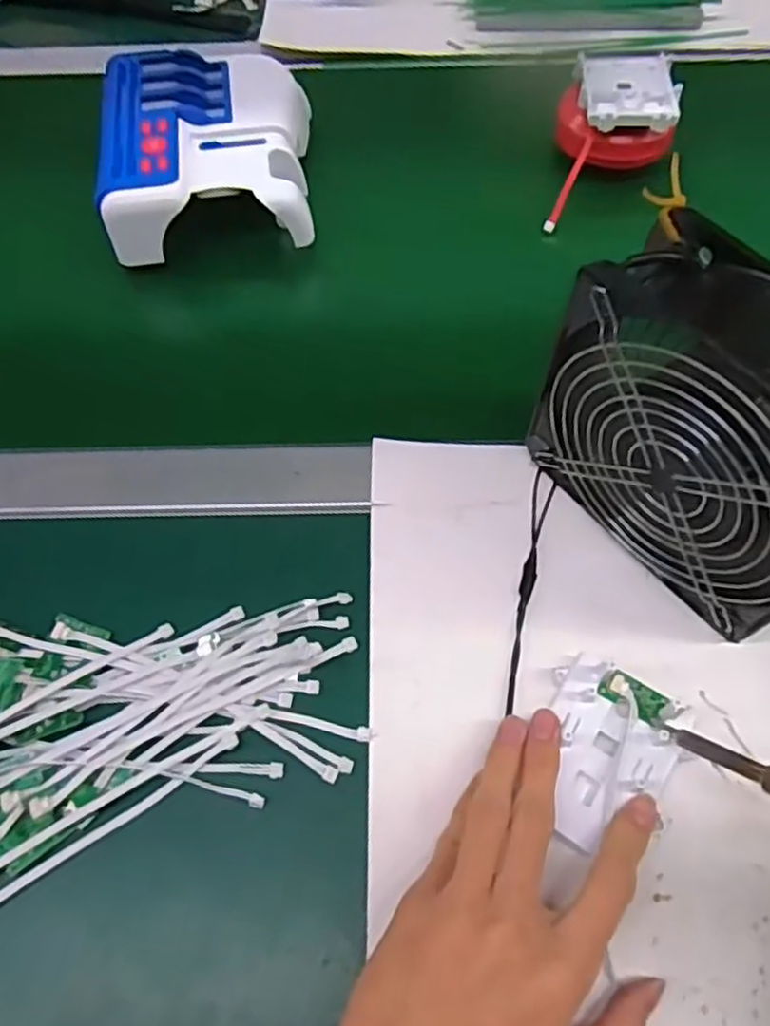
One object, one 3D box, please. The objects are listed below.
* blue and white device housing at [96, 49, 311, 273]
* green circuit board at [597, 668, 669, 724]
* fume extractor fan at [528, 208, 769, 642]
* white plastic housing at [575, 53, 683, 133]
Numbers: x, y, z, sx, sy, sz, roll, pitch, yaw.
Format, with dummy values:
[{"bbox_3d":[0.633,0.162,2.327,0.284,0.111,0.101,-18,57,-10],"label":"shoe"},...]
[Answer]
[{"bbox_3d":[-0.121,-0.264,0.516,0.142,0.067,0.161,-6,61,-2],"label":"blue and white device housing"},{"bbox_3d":[0.116,0.086,0.342,0.030,0.008,0.016,30,66,16],"label":"green circuit board"},{"bbox_3d":[0.145,-0.031,0.330,0.060,0.155,0.145,-37,67,-17],"label":"fume extractor fan"},{"bbox_3d":[0.174,-0.306,0.521,0.072,0.010,0.088,8,62,5],"label":"white plastic housing"}]

